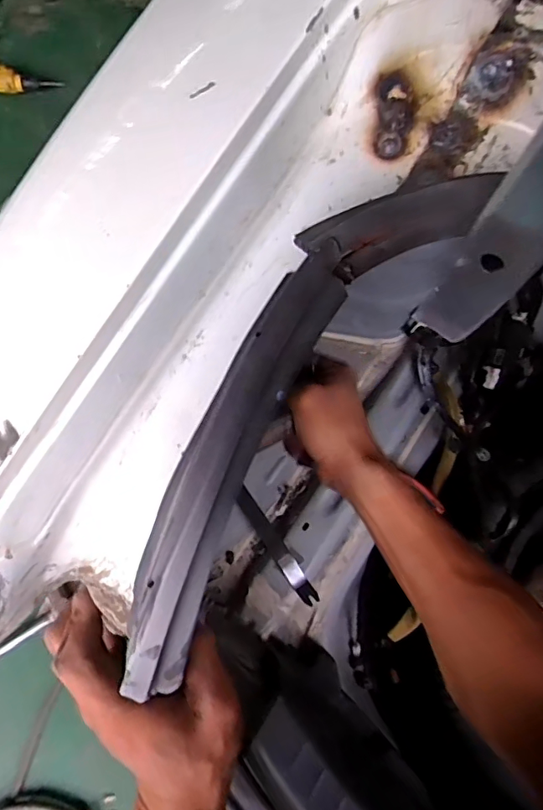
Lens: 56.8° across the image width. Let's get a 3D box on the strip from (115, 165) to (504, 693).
[{"bbox_3d":[-0.001,0.012,0.194,0.045,0.043,0.227,31,92,7],"label":"strip"}]

